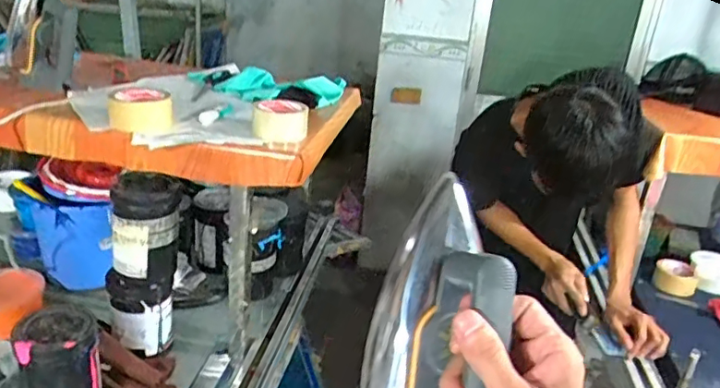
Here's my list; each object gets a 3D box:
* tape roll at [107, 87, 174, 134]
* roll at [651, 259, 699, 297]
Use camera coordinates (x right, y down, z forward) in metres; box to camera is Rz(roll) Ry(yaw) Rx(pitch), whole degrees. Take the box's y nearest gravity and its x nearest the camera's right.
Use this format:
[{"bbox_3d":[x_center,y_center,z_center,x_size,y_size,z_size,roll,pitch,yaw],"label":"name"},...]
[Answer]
[{"bbox_3d":[-0.358,-0.137,0.934,0.094,0.058,0.094,-3,23,-18],"label":"tape roll"},{"bbox_3d":[0.763,0.202,1.376,0.098,0.048,0.112,16,25,28],"label":"roll"}]

